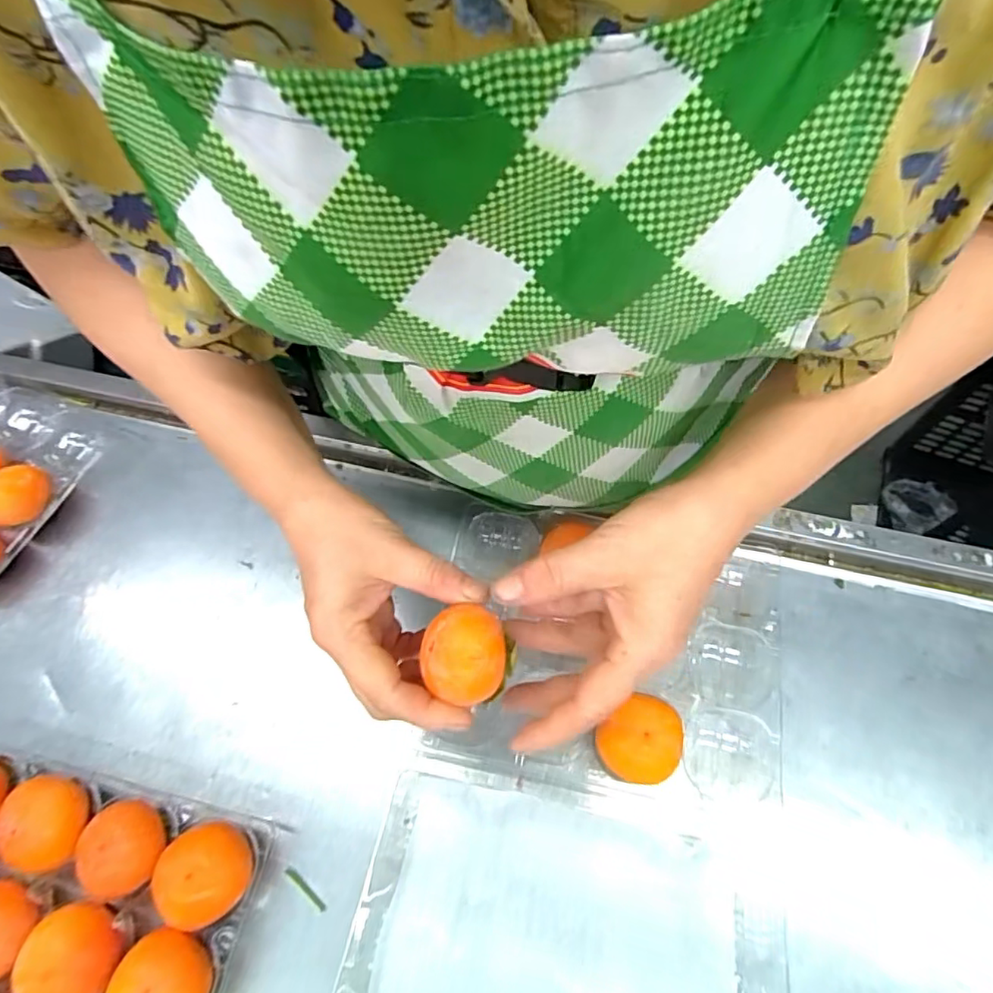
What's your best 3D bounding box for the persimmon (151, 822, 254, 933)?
[{"bbox_3d":[-0.169,0.222,0.339,0.051,0.047,0.050,-10,66,-2],"label":"persimmon"}]

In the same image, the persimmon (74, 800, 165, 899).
[{"bbox_3d":[-0.218,0.209,0.347,0.047,0.041,0.046,-2,66,1],"label":"persimmon"}]

